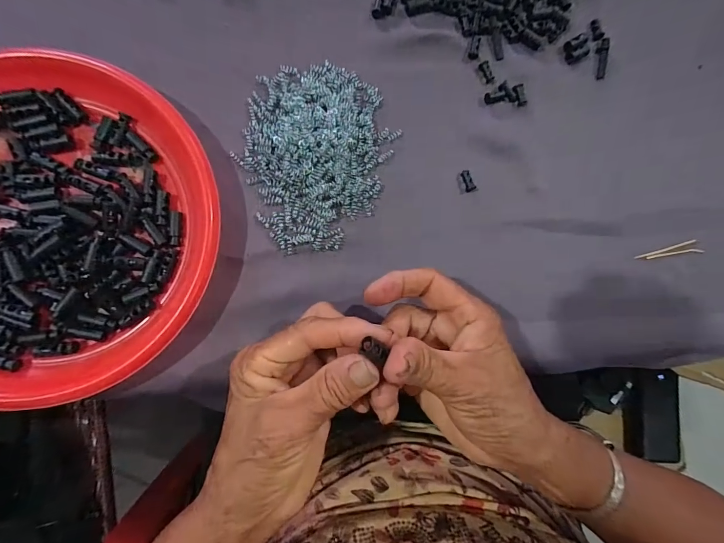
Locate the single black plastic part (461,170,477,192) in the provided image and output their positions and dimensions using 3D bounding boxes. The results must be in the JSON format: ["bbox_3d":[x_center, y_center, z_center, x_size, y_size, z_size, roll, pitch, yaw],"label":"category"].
[{"bbox_3d":[0.086,-0.073,0.285,0.009,0.006,0.018,-18,89,-7],"label":"single black plastic part"}]

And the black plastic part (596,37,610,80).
[{"bbox_3d":[0.210,-0.186,0.308,0.011,0.009,0.034,-1,87,-6],"label":"black plastic part"}]

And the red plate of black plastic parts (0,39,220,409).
[{"bbox_3d":[-0.213,-0.030,0.238,0.220,0.029,0.218,17,85,-5],"label":"red plate of black plastic parts"}]

